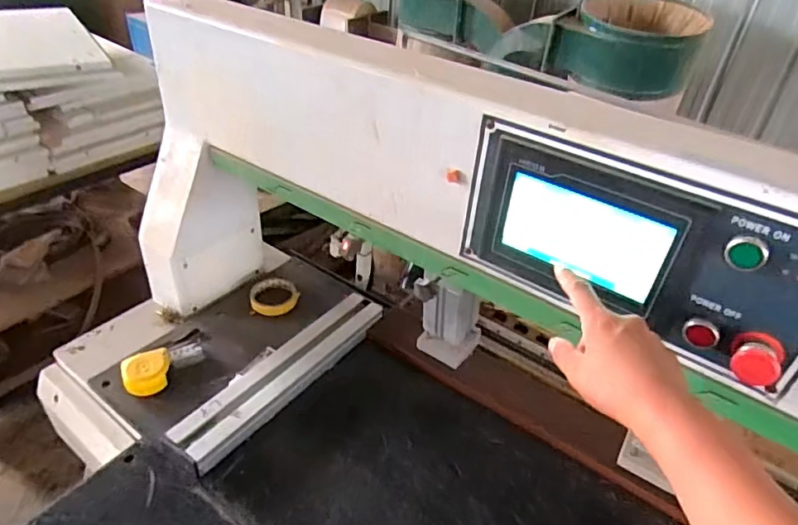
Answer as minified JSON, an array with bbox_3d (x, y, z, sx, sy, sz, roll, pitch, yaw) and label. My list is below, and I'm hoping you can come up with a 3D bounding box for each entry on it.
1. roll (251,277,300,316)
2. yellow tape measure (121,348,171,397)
[{"bbox_3d":[-0.242,0.067,1.028,0.089,0.030,0.087,3,37,-3],"label":"roll"},{"bbox_3d":[-0.400,0.174,0.838,0.071,0.042,0.070,-10,40,-19],"label":"yellow tape measure"}]

